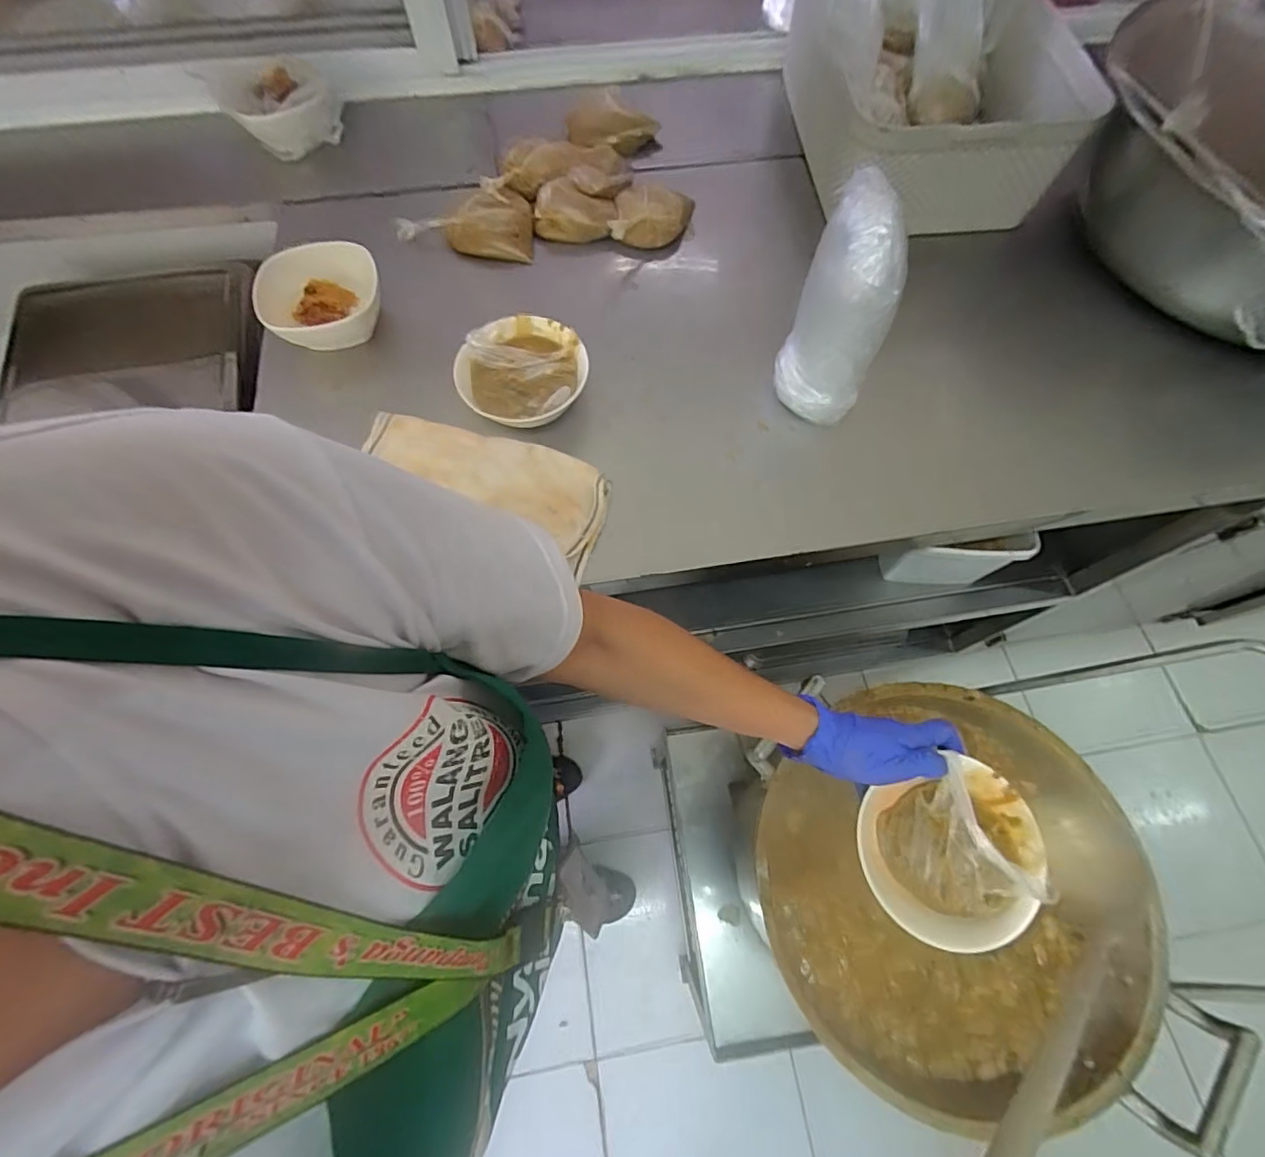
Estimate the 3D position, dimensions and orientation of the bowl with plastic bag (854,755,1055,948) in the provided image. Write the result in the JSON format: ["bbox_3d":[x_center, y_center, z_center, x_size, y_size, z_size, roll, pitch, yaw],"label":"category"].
[{"bbox_3d":[0.257,0.223,0.441,0.131,0.059,0.117,-24,70,-10],"label":"bowl with plastic bag"}]

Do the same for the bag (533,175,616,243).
[{"bbox_3d":[-0.077,-0.488,0.732,0.112,0.038,0.066,11,68,4],"label":"bag"}]

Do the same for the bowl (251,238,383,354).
[{"bbox_3d":[-0.366,-0.326,0.657,0.139,0.071,0.120,-24,70,-10],"label":"bowl"}]

